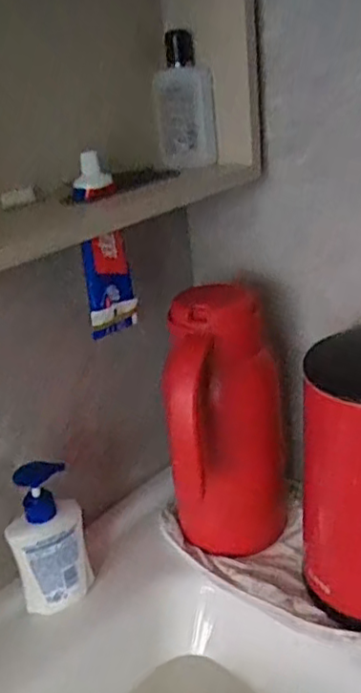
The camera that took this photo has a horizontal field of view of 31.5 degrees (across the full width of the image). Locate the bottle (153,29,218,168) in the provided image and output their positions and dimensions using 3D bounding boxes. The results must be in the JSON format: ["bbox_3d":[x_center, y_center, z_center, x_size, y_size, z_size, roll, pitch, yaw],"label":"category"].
[{"bbox_3d":[0.004,-0.257,0.670,0.065,0.132,0.041,-6,26,0],"label":"bottle"}]

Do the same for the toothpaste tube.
[{"bbox_3d":[-0.074,-0.090,0.606,0.047,0.166,0.036,-10,26,-7],"label":"toothpaste tube"}]

